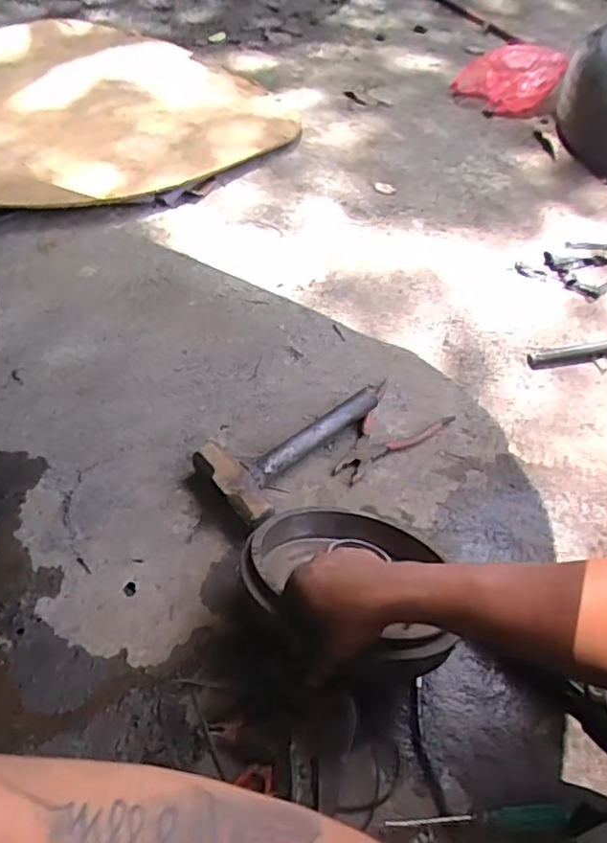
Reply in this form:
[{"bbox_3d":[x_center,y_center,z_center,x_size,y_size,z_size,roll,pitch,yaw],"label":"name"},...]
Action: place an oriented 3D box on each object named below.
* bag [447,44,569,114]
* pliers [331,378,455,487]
[{"bbox_3d":[0.533,-0.899,1.571,0.206,0.102,0.253,-30,59,-24],"label":"bag"},{"bbox_3d":[0.108,0.021,0.841,0.113,0.010,0.185,35,57,22],"label":"pliers"}]

